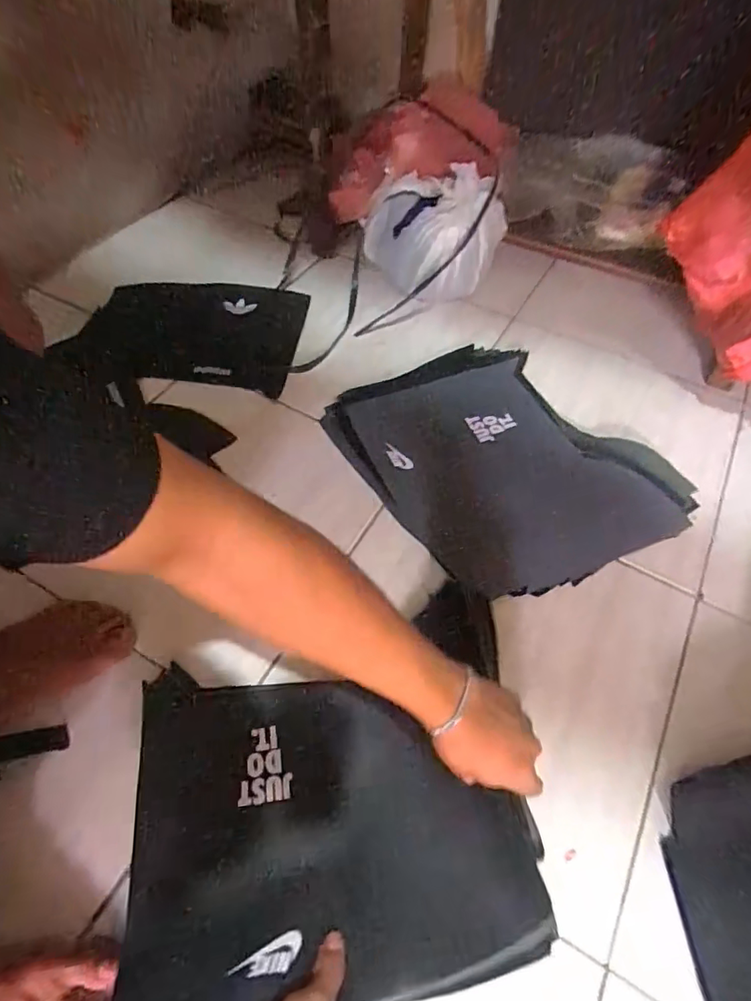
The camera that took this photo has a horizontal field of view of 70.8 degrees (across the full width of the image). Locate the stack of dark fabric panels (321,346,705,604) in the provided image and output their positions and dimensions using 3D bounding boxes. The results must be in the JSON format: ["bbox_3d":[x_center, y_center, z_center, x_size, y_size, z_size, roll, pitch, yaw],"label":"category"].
[{"bbox_3d":[0.173,-0.068,0.761,0.355,0.061,0.456,-31,63,-21],"label":"stack of dark fabric panels"}]

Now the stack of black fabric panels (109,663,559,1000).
[{"bbox_3d":[-0.047,0.271,0.482,0.344,0.063,0.264,-3,56,-5],"label":"stack of black fabric panels"}]

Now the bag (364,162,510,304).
[{"bbox_3d":[0.089,-0.455,0.920,0.239,0.197,0.146,12,56,5],"label":"bag"}]

